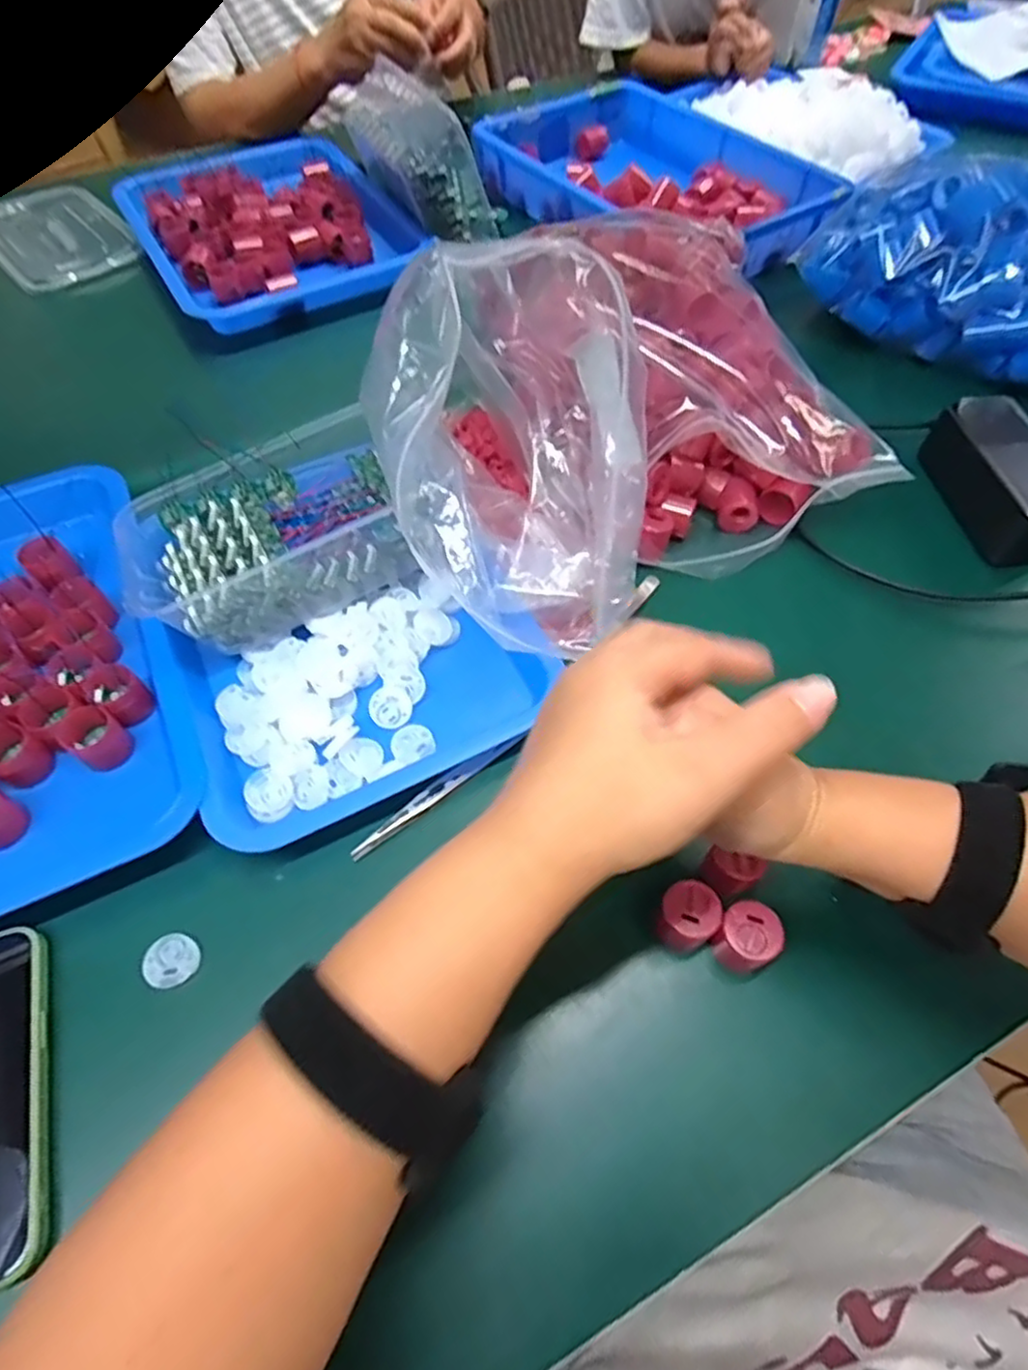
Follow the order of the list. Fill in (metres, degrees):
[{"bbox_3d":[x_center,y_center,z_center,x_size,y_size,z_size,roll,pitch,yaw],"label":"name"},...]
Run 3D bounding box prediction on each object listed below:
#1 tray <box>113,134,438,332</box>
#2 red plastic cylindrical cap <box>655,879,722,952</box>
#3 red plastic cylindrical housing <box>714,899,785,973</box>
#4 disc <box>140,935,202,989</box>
[{"bbox_3d":[-0.269,-0.510,0.740,0.271,0.041,0.314,-27,62,-16],"label":"tray"},{"bbox_3d":[0.089,0.121,0.346,0.028,0.037,0.029,0,58,0],"label":"red plastic cylindrical cap"},{"bbox_3d":[0.118,0.130,0.342,0.029,0.035,0.028,0,58,0],"label":"red plastic cylindrical housing"},{"bbox_3d":[-0.177,0.142,0.344,0.025,0.007,0.025,0,58,0],"label":"disc"}]

